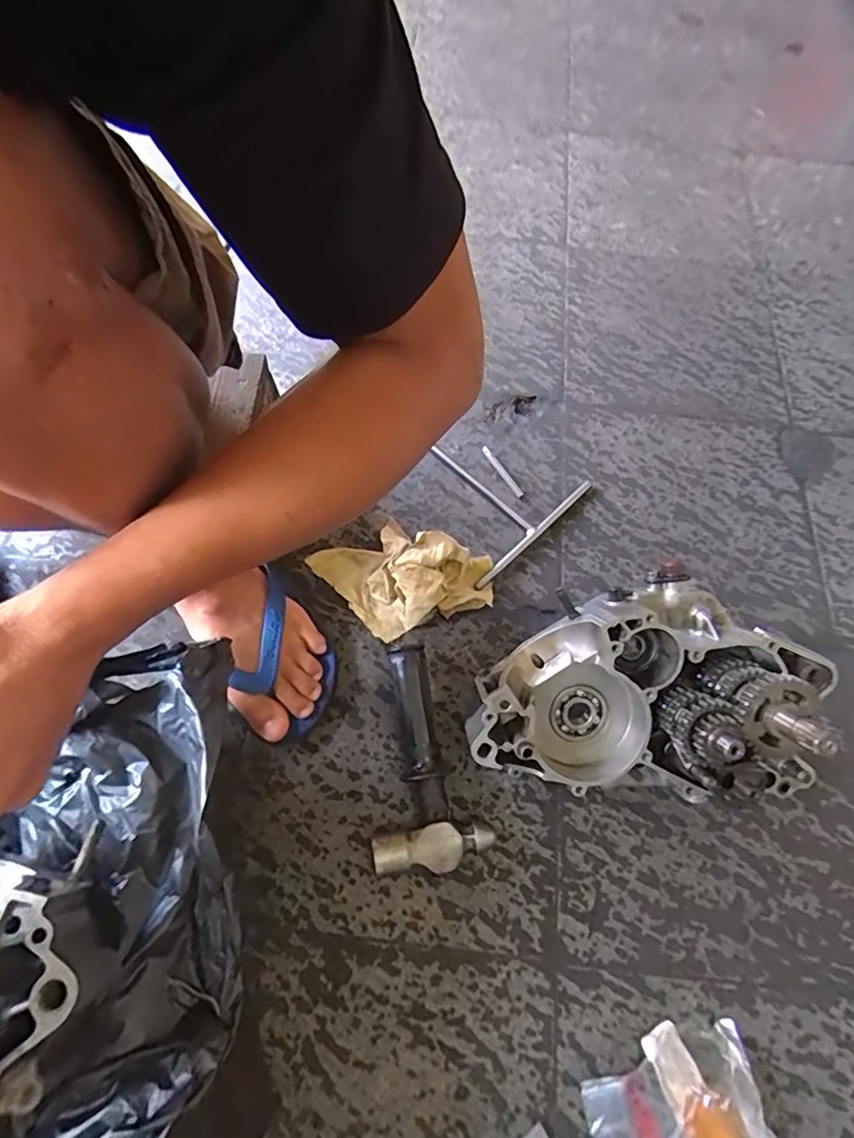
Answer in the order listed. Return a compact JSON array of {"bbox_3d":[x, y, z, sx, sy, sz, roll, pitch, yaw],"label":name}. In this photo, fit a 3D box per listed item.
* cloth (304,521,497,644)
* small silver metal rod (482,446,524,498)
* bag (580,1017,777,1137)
[{"bbox_3d":[-0.025,-0.003,0.555,0.176,0.064,0.120,-17,69,-10],"label":"cloth"},{"bbox_3d":[0.090,-0.117,0.641,0.009,0.004,0.078,-29,71,-15],"label":"small silver metal rod"},{"bbox_3d":[0.191,0.415,0.403,0.133,0.026,0.098,-10,67,-7],"label":"bag"}]

